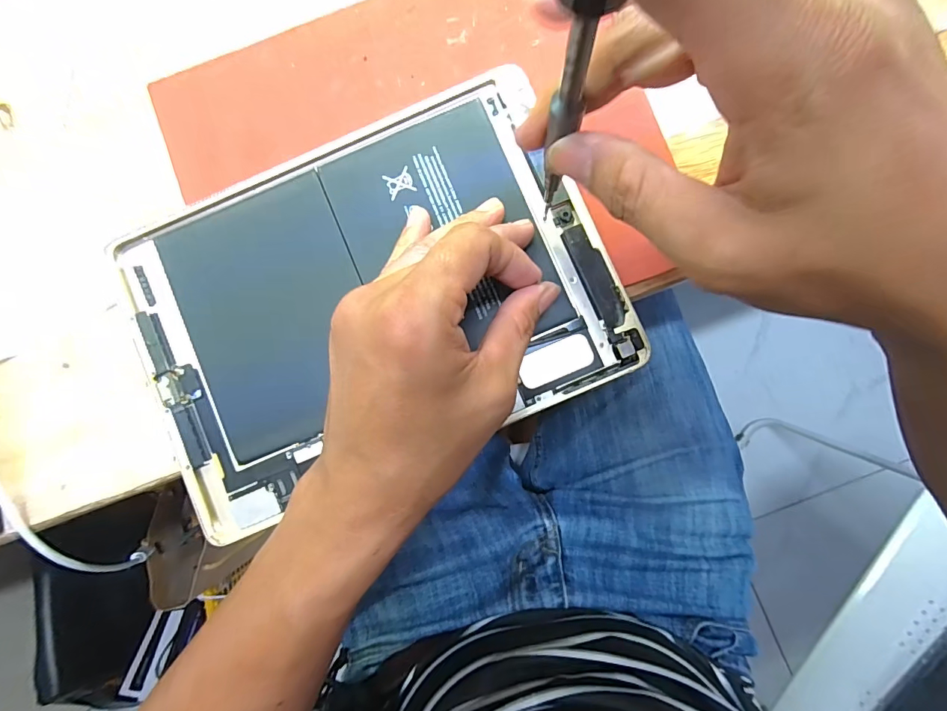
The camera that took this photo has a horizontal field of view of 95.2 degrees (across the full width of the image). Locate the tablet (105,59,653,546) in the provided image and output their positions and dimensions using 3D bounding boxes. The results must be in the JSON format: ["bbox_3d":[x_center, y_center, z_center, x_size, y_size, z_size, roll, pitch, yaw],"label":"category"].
[{"bbox_3d":[-0.051,-0.026,0.218,0.232,0.011,0.161,-23,86,1],"label":"tablet"}]

